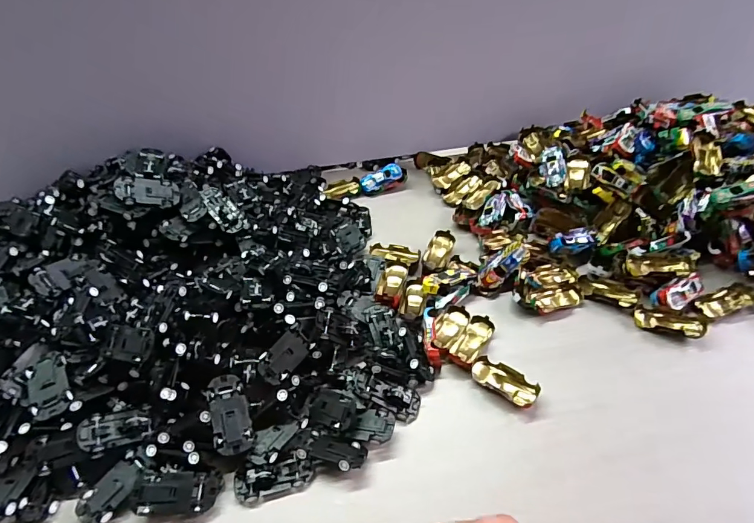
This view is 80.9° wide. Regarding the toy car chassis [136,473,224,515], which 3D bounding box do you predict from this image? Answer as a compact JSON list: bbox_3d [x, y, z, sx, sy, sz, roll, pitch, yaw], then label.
[{"bbox_3d":[-0.163,0.190,0.361,0.066,0.012,0.032,1,64,-11],"label":"toy car chassis"}]

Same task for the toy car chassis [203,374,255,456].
[{"bbox_3d":[-0.127,0.132,0.381,0.031,0.010,0.065,-9,62,-27],"label":"toy car chassis"}]

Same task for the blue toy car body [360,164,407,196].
[{"bbox_3d":[0.009,-0.120,0.650,0.068,0.028,0.026,-17,47,-13],"label":"blue toy car body"}]

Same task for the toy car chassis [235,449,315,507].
[{"bbox_3d":[-0.086,0.181,0.369,0.064,0.017,0.027,-12,50,-9],"label":"toy car chassis"}]

